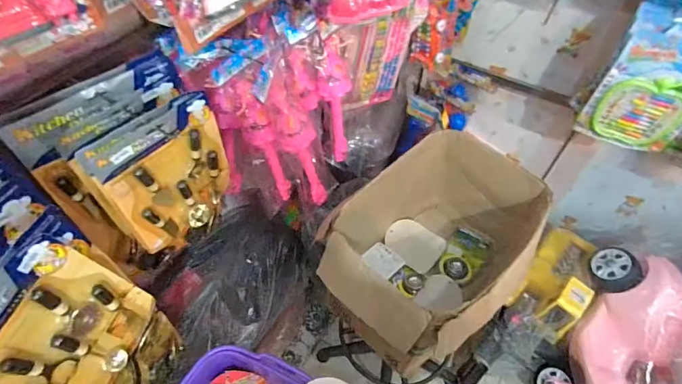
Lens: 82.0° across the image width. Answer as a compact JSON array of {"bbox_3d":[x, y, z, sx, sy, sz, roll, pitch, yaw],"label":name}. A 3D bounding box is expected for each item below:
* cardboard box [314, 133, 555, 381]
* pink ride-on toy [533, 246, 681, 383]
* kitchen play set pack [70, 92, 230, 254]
[{"bbox_3d":[0.232,0.145,1.004,0.566,0.386,0.336,-31,59,-24],"label":"cardboard box"},{"bbox_3d":[0.850,0.488,1.233,0.270,0.504,0.609,48,51,-15],"label":"pink ride-on toy"},{"bbox_3d":[-0.301,-0.022,0.707,0.223,0.266,0.055,-34,60,-25],"label":"kitchen play set pack"}]

